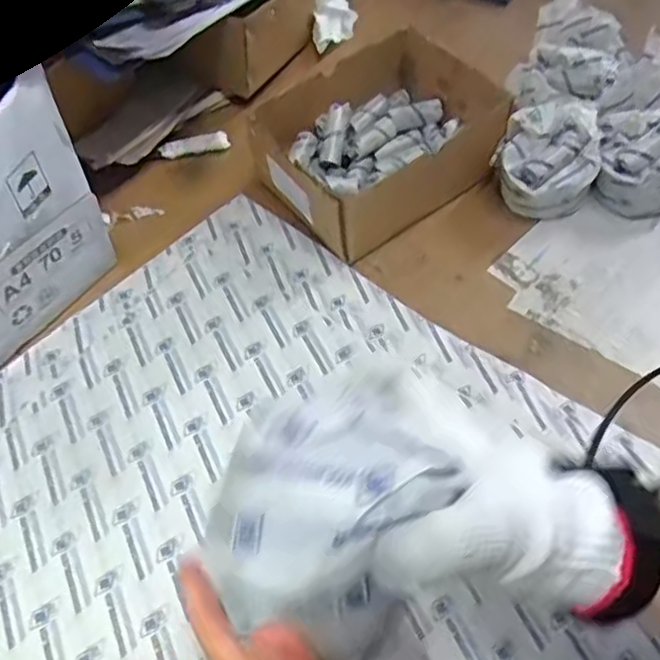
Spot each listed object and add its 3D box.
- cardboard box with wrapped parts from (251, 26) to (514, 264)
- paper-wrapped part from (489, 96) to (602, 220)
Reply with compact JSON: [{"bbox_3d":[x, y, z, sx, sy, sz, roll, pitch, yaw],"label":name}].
[{"bbox_3d":[0.049,-0.179,0.652,0.207,0.082,0.162,-33,61,-18],"label":"cardboard box with wrapped parts"},{"bbox_3d":[0.204,-0.160,0.627,0.088,0.080,0.096,20,60,14],"label":"paper-wrapped part"}]

